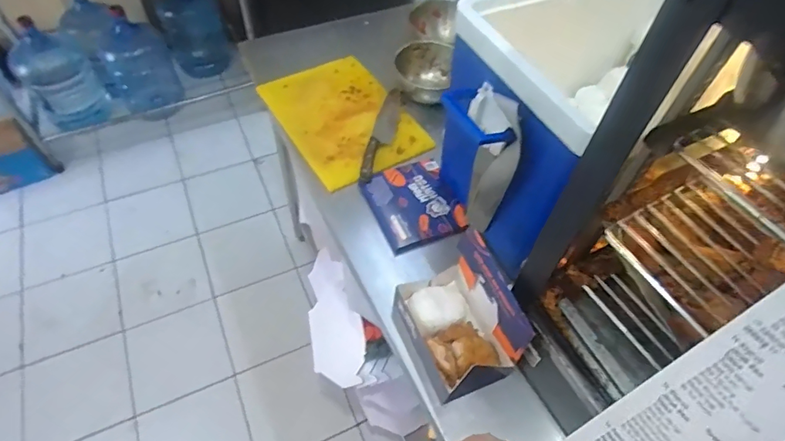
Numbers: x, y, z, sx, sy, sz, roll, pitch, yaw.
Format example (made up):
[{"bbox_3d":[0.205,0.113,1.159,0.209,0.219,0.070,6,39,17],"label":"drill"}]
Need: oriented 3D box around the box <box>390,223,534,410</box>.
[{"bbox_3d":[0.094,0.134,0.651,0.128,0.151,0.172,-22,58,-17],"label":"box"}]

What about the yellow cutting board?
[{"bbox_3d":[-0.103,-0.222,0.991,0.254,0.023,0.340,-27,66,-24],"label":"yellow cutting board"}]

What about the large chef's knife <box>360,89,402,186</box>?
[{"bbox_3d":[-0.018,-0.181,0.957,0.047,0.017,0.271,13,55,7],"label":"large chef's knife"}]

